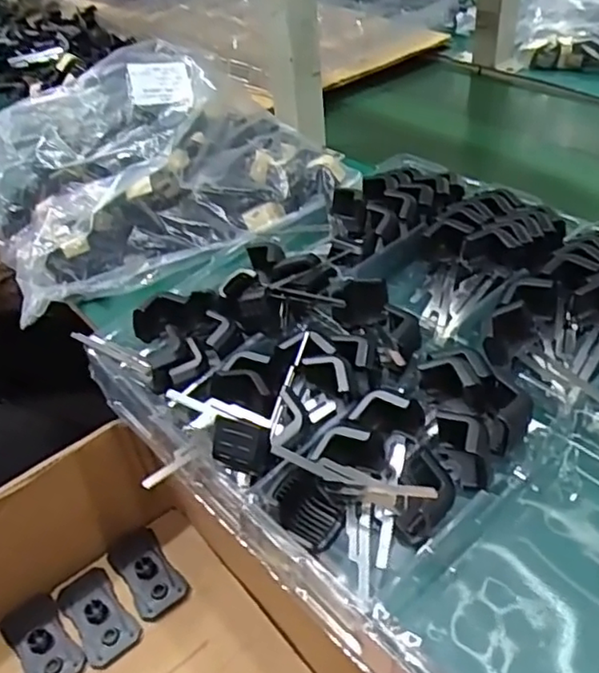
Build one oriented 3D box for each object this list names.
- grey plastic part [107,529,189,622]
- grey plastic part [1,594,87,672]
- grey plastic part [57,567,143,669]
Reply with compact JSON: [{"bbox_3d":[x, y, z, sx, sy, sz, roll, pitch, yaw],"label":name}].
[{"bbox_3d":[-0.182,0.271,0.753,0.057,0.021,0.117,-30,47,-24],"label":"grey plastic part"},{"bbox_3d":[-0.282,0.331,0.697,0.059,0.012,0.113,-32,48,-26],"label":"grey plastic part"},{"bbox_3d":[-0.227,0.310,0.719,0.058,0.011,0.110,-32,48,-26],"label":"grey plastic part"}]

